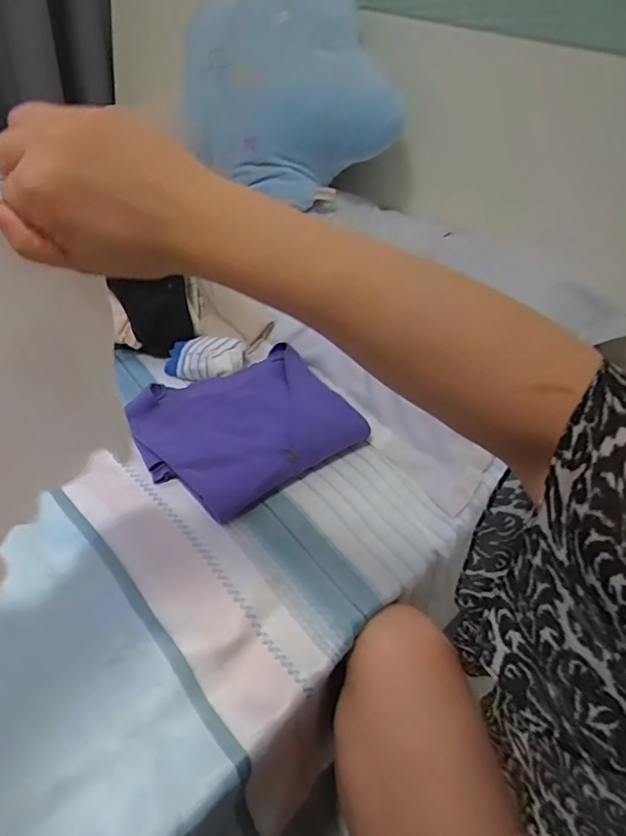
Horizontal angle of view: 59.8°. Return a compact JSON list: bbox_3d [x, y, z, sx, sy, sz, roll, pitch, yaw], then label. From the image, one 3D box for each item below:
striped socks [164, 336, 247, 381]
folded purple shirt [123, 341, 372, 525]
[{"bbox_3d":[-0.145,-0.081,0.745,0.106,0.035,0.070,-1,41,-8],"label":"striped socks"},{"bbox_3d":[-0.079,0.008,0.653,0.238,0.052,0.190,-25,50,-31],"label":"folded purple shirt"}]

